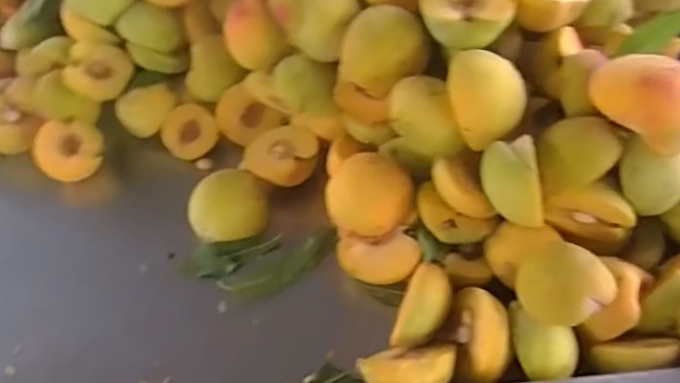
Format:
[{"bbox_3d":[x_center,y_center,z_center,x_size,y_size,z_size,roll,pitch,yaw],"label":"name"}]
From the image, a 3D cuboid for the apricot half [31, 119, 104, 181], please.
[{"bbox_3d":[-0.250,-0.038,0.554,0.058,0.027,0.056,4,81,-5],"label":"apricot half"}]

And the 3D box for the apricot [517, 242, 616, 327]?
[{"bbox_3d":[0.145,0.063,0.385,0.052,0.052,0.051,-3,52,4],"label":"apricot"}]

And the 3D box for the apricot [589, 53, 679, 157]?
[{"bbox_3d":[0.193,-0.060,0.375,0.057,0.041,0.060,-13,52,-4],"label":"apricot"}]

